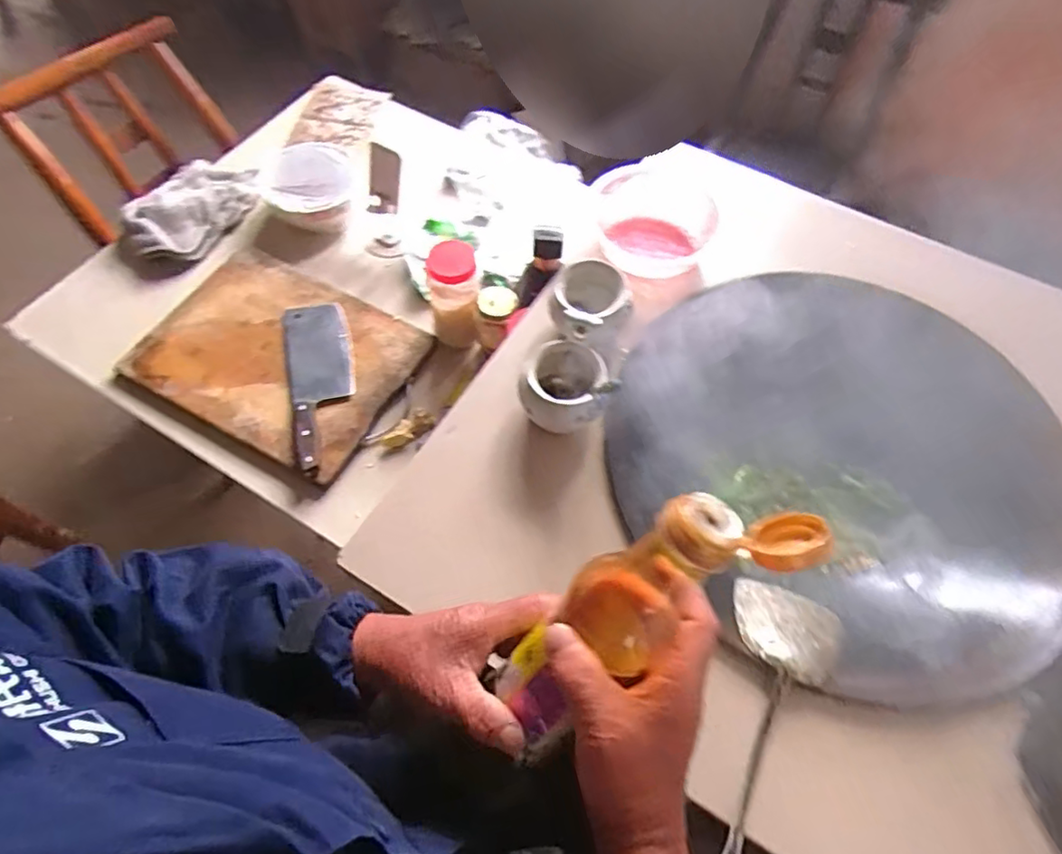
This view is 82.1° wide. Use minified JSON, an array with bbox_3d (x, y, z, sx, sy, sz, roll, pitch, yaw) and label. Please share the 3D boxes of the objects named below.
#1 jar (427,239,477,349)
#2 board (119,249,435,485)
[{"bbox_3d":[-0.111,-0.190,0.890,0.069,0.151,0.074,0,61,1],"label":"jar"},{"bbox_3d":[-0.384,-0.112,0.933,0.381,0.036,0.285,25,64,14],"label":"board"}]

